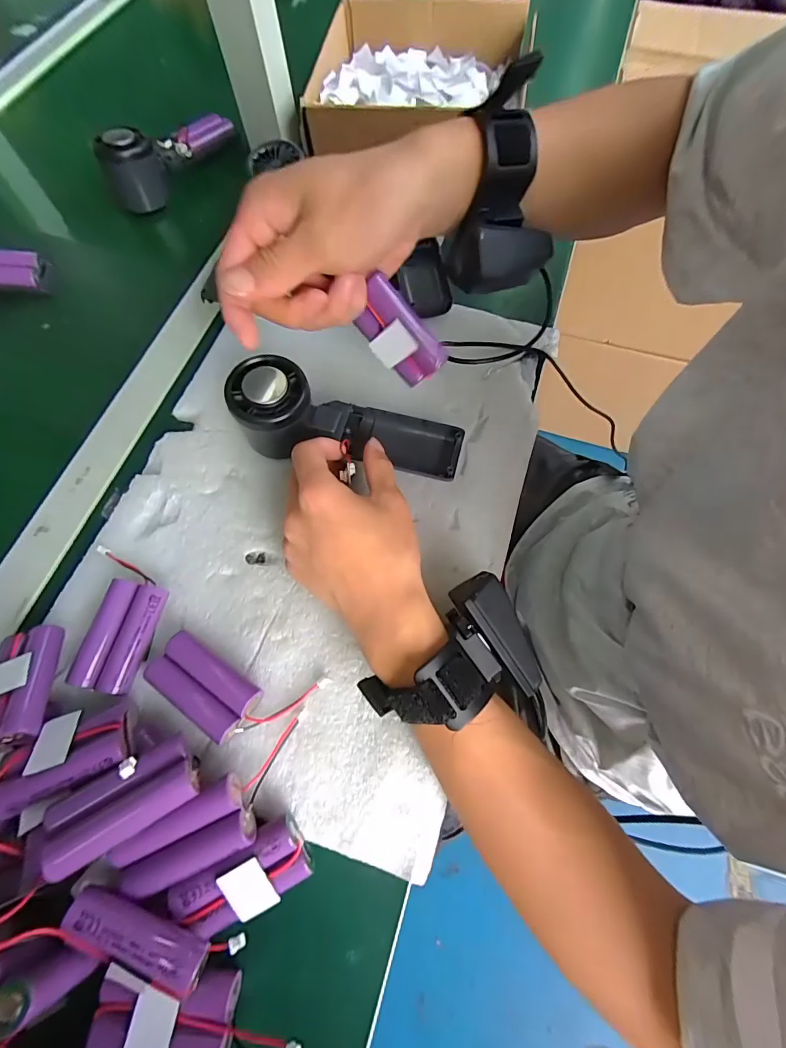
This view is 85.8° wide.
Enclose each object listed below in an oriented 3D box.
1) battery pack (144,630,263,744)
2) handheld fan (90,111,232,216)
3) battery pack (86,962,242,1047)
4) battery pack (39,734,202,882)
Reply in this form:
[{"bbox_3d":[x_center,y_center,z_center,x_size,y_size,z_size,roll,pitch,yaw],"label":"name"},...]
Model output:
[{"bbox_3d":[-0.115,0.097,0.257,0.067,0.018,0.035,31,72,14],"label":"battery pack"},{"bbox_3d":[-0.238,-0.400,0.447,0.040,0.055,0.157,29,72,13],"label":"handheld fan"},{"bbox_3d":[-0.112,0.241,0.209,0.067,0.016,0.035,5,68,5],"label":"battery pack"},{"bbox_3d":[-0.135,0.141,0.215,0.066,0.019,0.035,-27,48,-21],"label":"battery pack"}]

